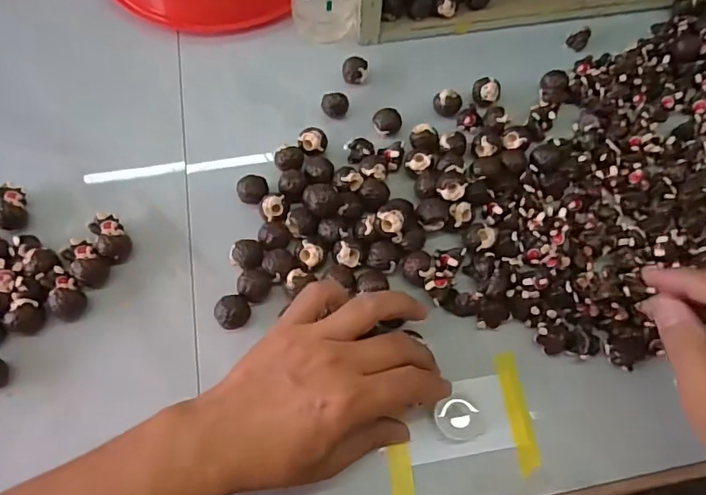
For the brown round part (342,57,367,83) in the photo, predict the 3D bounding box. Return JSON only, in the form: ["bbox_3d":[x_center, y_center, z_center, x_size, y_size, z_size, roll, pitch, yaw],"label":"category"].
[{"bbox_3d":[0.002,-0.169,0.495,0.023,0.022,0.019,0,64,-1],"label":"brown round part"}]

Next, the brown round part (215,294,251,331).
[{"bbox_3d":[-0.089,0.050,0.386,0.025,0.028,0.023,0,64,-1],"label":"brown round part"}]

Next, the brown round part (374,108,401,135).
[{"bbox_3d":[0.031,-0.112,0.470,0.025,0.023,0.019,1,64,0],"label":"brown round part"}]

